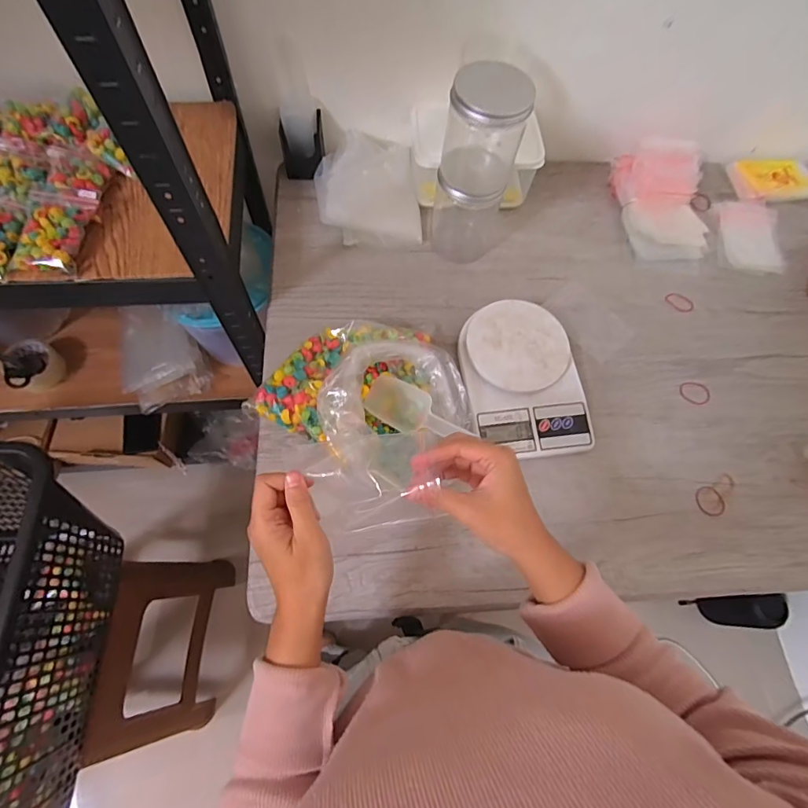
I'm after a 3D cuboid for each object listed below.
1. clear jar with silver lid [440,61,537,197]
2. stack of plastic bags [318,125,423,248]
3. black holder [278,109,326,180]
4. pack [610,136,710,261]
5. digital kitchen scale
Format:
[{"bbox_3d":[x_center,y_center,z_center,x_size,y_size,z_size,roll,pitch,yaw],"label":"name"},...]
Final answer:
[{"bbox_3d":[0.091,-0.303,0.525,0.084,0.128,0.073,23,68,6],"label":"clear jar with silver lid"},{"bbox_3d":[-0.055,-0.326,0.695,0.145,0.037,0.186,-6,68,-6],"label":"stack of plastic bags"},{"bbox_3d":[-0.151,-0.389,0.697,0.068,0.068,0.047,-12,69,-9],"label":"black holder"},{"bbox_3d":[0.399,-0.313,0.703,0.112,0.069,0.181,-5,68,-6],"label":"pack"},{"bbox_3d":[0.152,-0.032,0.598,0.145,0.043,0.202,-7,68,-6],"label":"digital kitchen scale"}]

